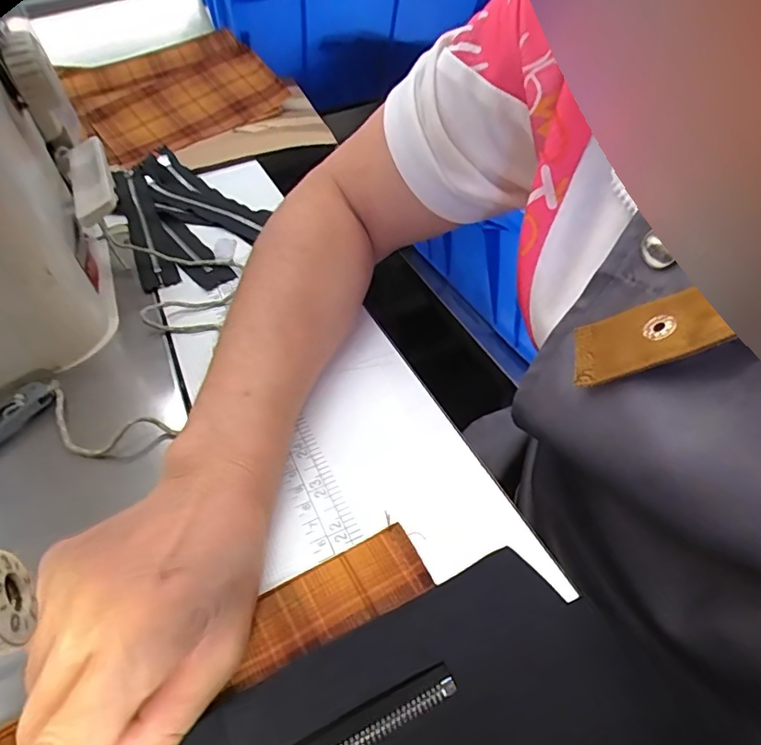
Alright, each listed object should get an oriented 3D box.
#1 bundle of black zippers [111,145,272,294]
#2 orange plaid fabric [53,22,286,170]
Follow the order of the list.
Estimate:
[{"bbox_3d":[-0.164,-0.133,0.440,0.099,0.020,0.213,-25,48,-17],"label":"bundle of black zippers"},{"bbox_3d":[-0.206,-0.286,0.552,0.197,0.020,0.145,-26,71,-19],"label":"orange plaid fabric"}]

